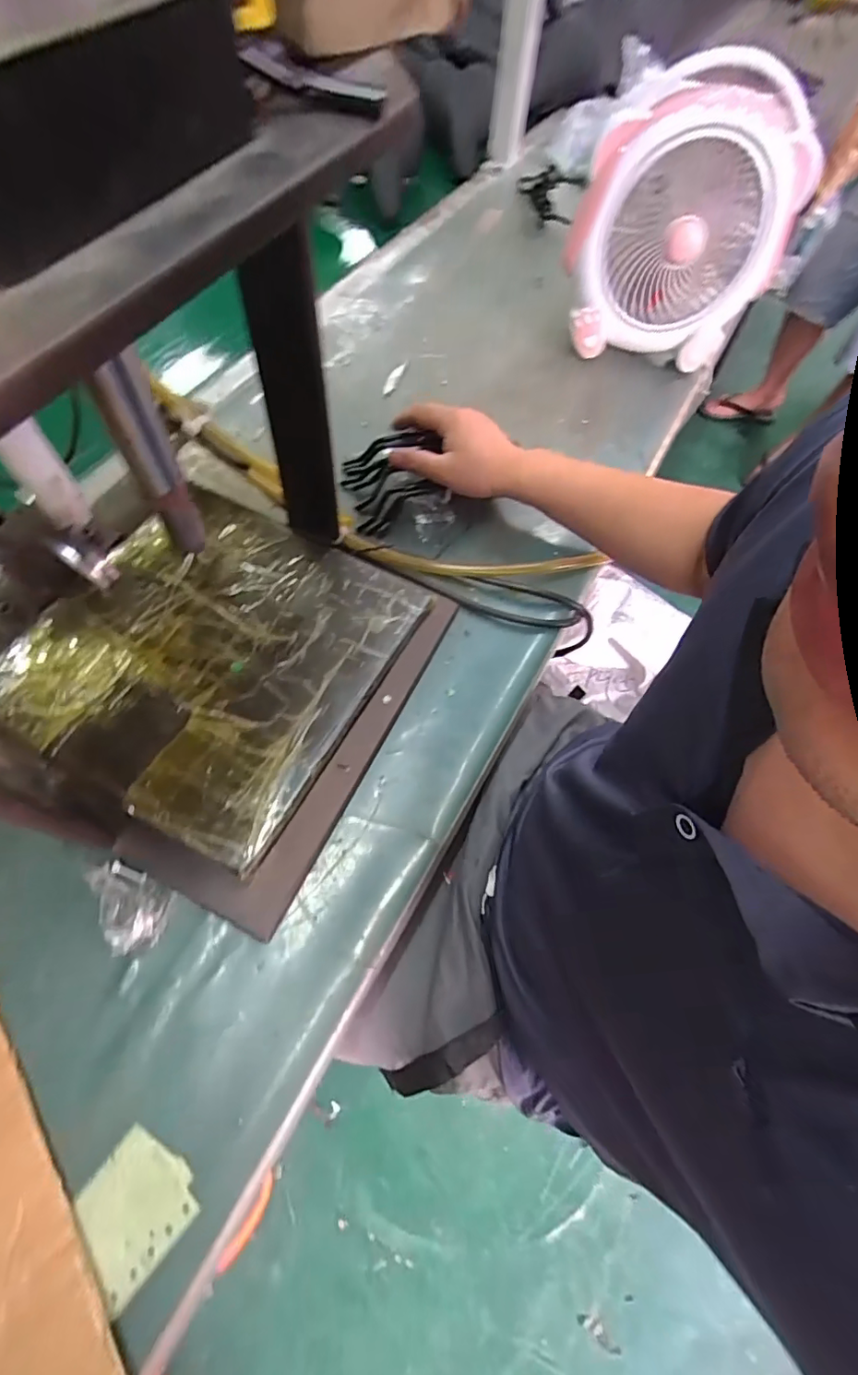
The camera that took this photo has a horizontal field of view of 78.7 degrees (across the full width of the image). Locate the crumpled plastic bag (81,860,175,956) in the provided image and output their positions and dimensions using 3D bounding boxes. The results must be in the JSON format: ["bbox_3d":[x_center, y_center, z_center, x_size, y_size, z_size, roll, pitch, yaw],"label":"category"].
[{"bbox_3d":[-0.223,0.160,0.394,0.048,0.017,0.068,-20,66,-15],"label":"crumpled plastic bag"}]

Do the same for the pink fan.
[{"bbox_3d":[0.298,-0.539,0.630,0.241,0.266,0.096,8,62,-1],"label":"pink fan"}]

